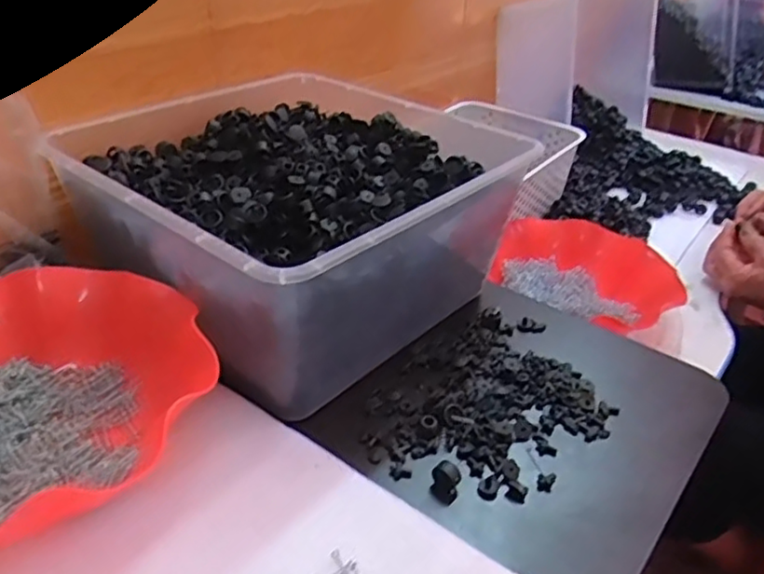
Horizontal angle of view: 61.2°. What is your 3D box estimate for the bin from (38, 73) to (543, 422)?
[{"bbox_3d":[-0.080,-0.064,0.550,0.302,0.136,0.290,27,40,32],"label":"bin"}]

